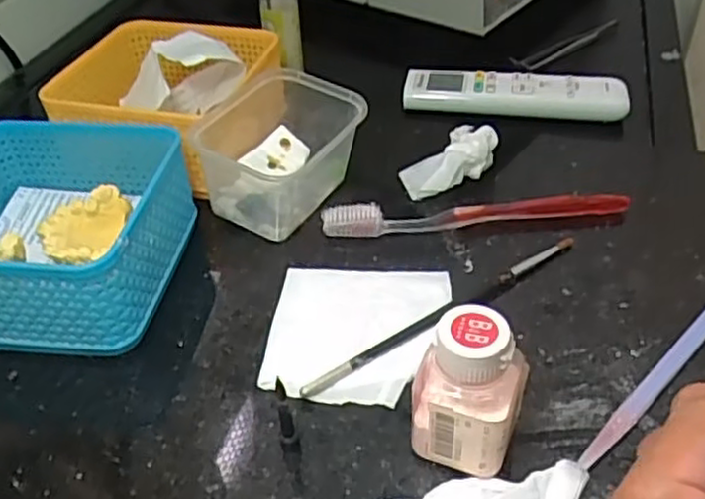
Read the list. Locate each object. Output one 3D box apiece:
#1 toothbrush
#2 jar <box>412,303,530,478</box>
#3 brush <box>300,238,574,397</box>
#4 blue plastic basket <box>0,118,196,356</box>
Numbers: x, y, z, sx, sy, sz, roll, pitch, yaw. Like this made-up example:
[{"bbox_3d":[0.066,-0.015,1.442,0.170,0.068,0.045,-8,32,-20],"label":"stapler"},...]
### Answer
[{"bbox_3d":[0.076,-0.023,0.446,0.189,0.015,0.018,-4,40,0],"label":"toothbrush"},{"bbox_3d":[0.049,0.060,0.302,0.042,0.070,0.033,13,43,19],"label":"jar"},{"bbox_3d":[0.053,0.033,0.383,0.186,0.008,0.013,-26,45,-24],"label":"brush"},{"bbox_3d":[-0.174,-0.010,0.410,0.138,0.065,0.130,3,41,8],"label":"blue plastic basket"}]

